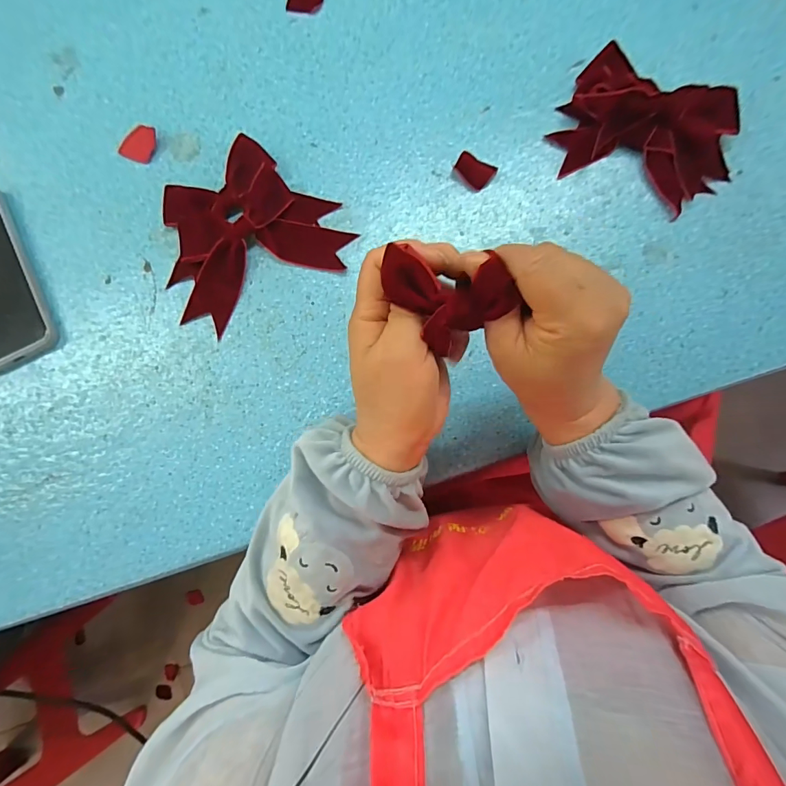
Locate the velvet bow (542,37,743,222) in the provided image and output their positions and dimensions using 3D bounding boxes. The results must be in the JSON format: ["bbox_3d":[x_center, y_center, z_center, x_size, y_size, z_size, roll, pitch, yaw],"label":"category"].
[{"bbox_3d":[0.221,-0.228,0.357,0.150,0.036,0.114,24,87,4],"label":"velvet bow"}]

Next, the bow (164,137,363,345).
[{"bbox_3d":[-0.132,-0.145,0.375,0.157,0.022,0.129,-28,85,0],"label":"bow"}]

